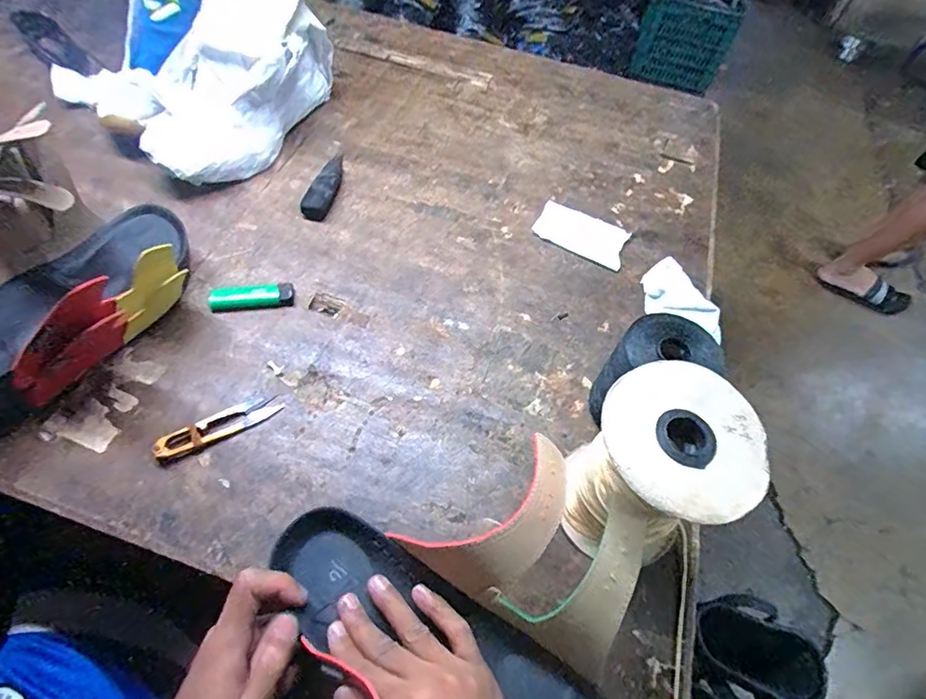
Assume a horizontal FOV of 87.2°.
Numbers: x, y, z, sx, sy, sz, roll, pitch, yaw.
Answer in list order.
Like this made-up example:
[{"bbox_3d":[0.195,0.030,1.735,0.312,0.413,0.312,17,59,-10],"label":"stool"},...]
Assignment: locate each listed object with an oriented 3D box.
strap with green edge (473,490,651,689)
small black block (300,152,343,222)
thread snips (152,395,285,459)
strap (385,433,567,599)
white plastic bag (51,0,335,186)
[{"bbox_3d":[0.077,0.152,0.315,0.075,0.018,0.115,43,97,20],"label":"strap with green edge"},{"bbox_3d":[-0.162,-0.202,0.586,0.029,0.018,0.116,14,58,3],"label":"small black block"},{"bbox_3d":[-0.212,0.064,0.420,0.099,0.017,0.025,-28,65,-21],"label":"thread snips"},{"bbox_3d":[0.026,0.120,0.340,0.126,0.045,0.070,-39,67,-2],"label":"strap"},{"bbox_3d":[-0.310,-0.381,0.605,0.263,0.185,0.307,31,60,13],"label":"white plastic bag"}]

